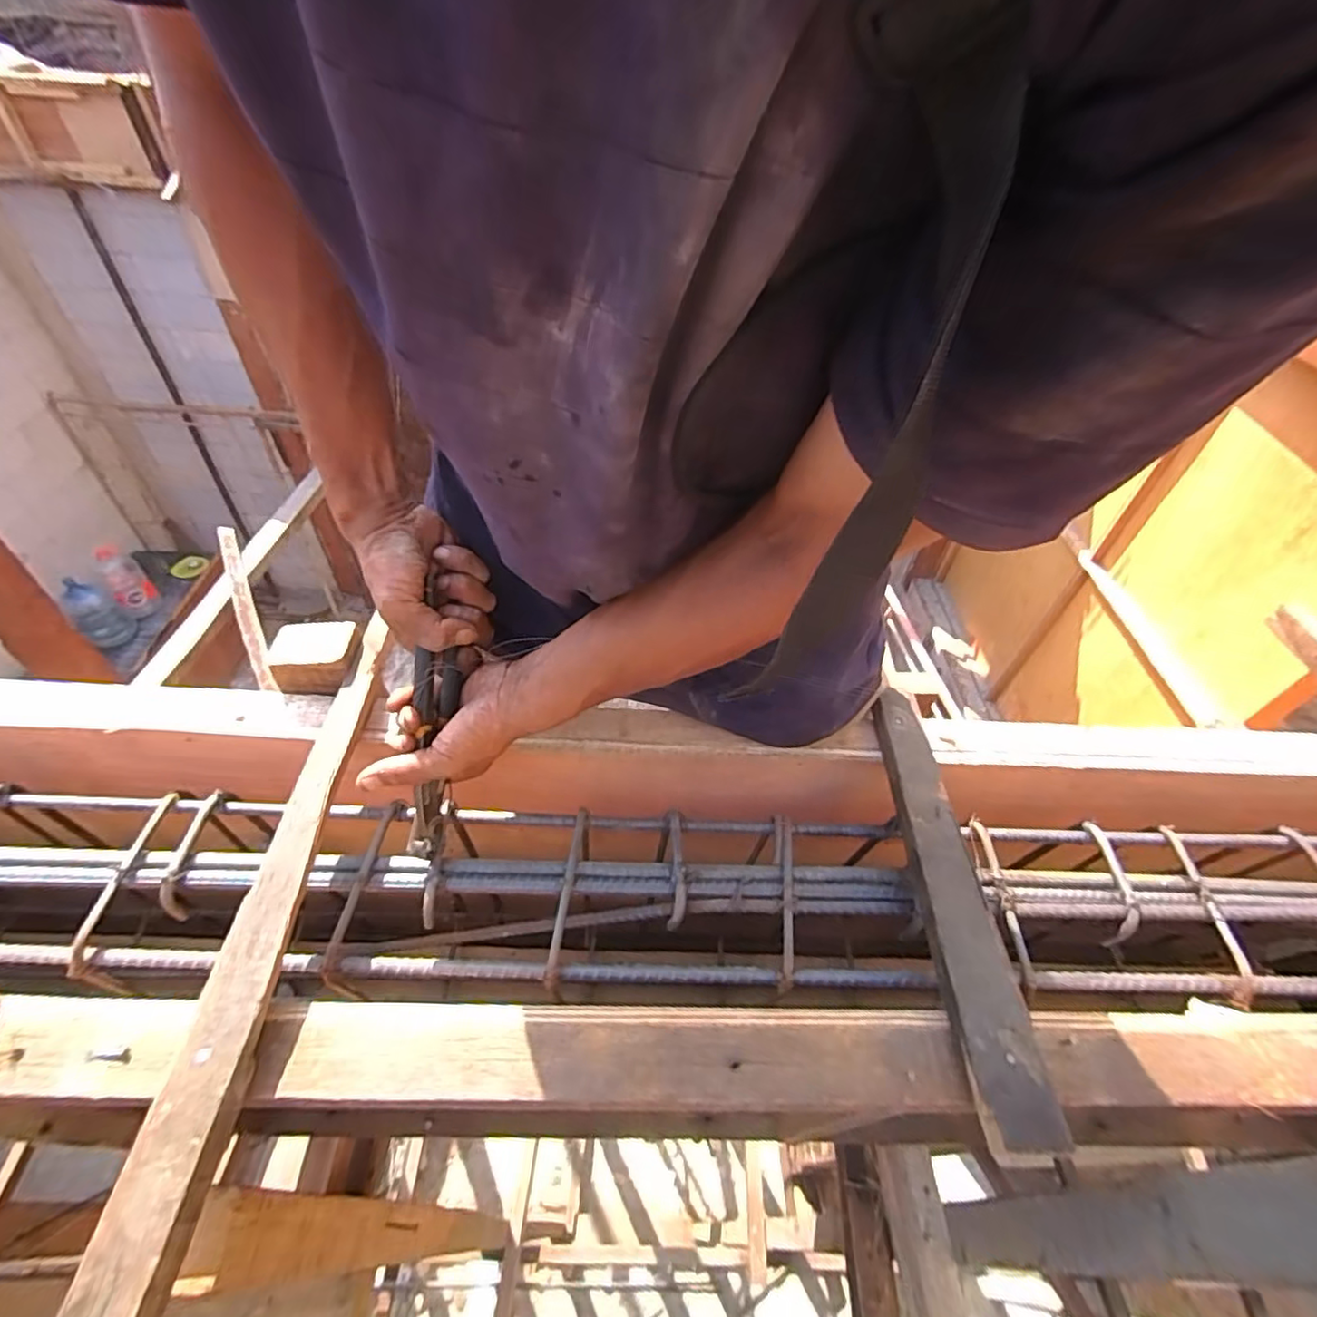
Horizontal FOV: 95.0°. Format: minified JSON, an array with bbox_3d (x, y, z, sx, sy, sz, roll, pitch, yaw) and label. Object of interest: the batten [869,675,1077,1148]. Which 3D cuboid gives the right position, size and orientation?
[{"bbox_3d":[0.221,0.166,0.467,0.041,0.031,0.329,2,48,-3],"label":"batten"}]

